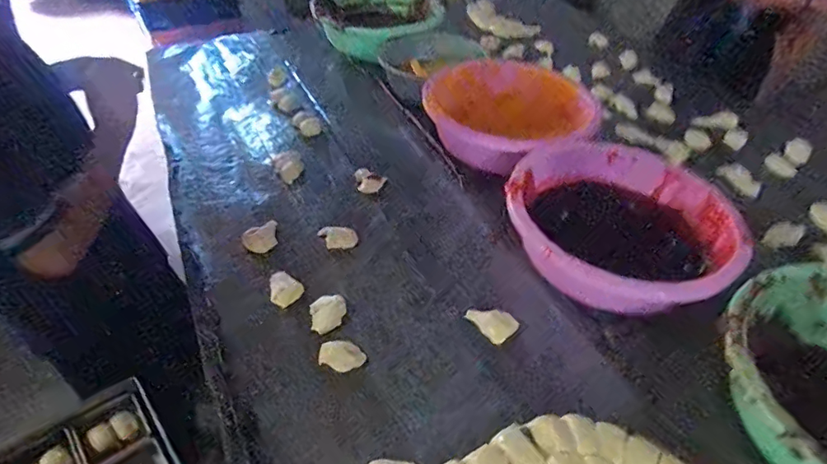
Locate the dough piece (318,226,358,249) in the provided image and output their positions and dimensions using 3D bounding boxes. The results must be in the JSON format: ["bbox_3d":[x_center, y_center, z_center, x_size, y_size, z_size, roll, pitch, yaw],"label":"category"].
[{"bbox_3d":[-0.131,0.010,0.883,0.064,0.012,0.053,-11,44,-13],"label":"dough piece"}]

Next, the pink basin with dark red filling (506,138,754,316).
[{"bbox_3d":[0.356,-0.024,0.840,0.347,0.127,0.352,1,43,-1],"label":"pink basin with dark red filling"}]

